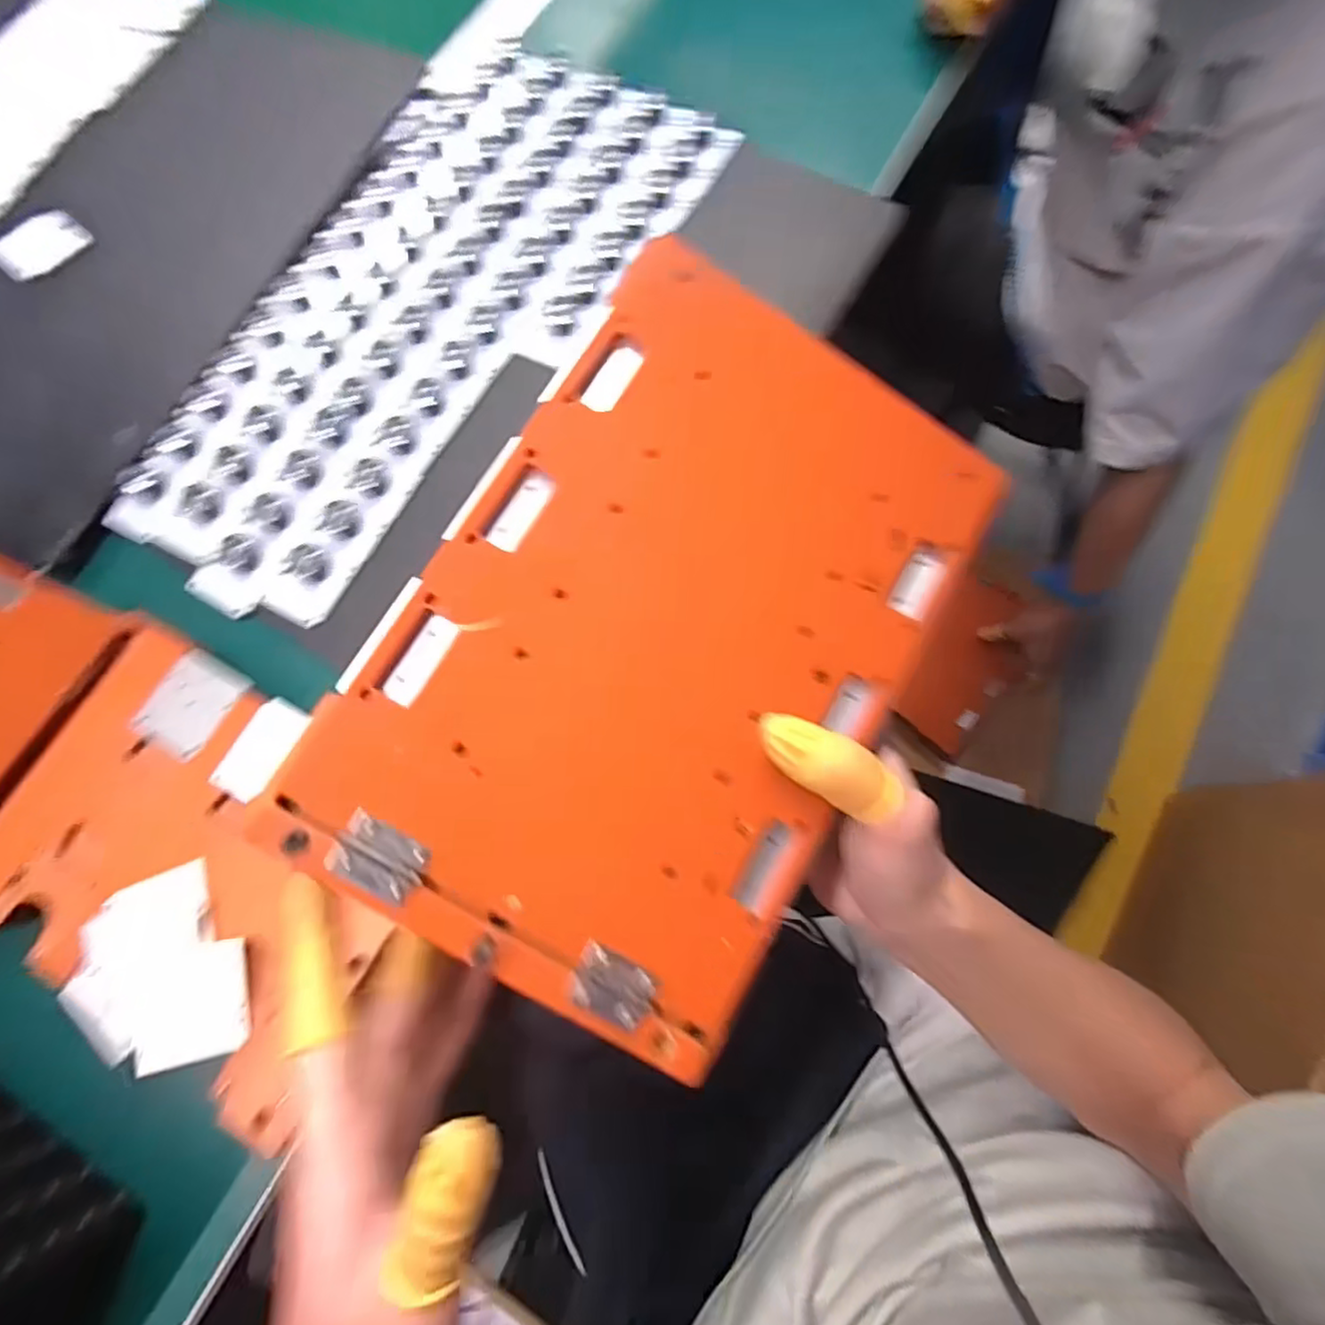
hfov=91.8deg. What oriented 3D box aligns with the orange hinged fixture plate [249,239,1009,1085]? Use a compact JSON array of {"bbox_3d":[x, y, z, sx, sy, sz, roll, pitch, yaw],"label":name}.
[{"bbox_3d":[0.005,-0.010,0.223,0.162,0.008,0.243,32,81,-7],"label":"orange hinged fixture plate"}]

